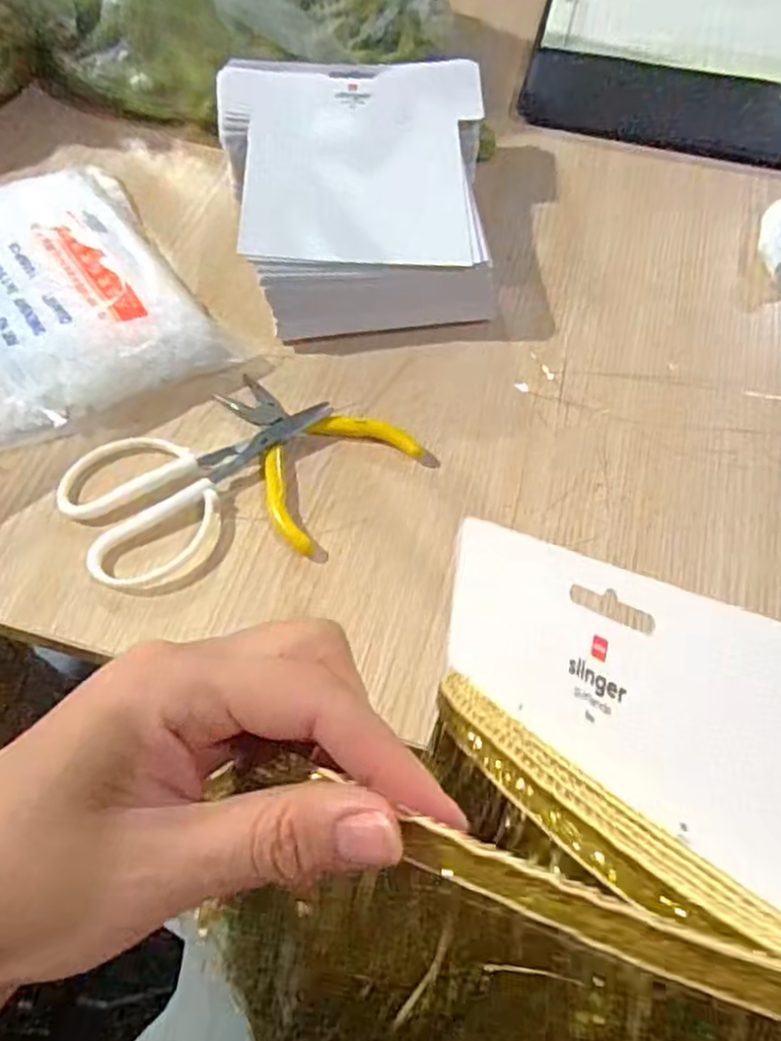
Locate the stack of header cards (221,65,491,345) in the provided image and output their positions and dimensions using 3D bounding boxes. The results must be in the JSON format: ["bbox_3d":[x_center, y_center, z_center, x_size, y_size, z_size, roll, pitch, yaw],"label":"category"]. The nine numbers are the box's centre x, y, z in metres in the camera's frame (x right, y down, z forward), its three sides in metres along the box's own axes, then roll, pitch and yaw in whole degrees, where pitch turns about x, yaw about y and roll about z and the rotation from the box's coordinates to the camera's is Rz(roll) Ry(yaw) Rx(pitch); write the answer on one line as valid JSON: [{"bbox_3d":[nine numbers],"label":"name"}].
[{"bbox_3d":[-0.017,-0.203,0.458,0.157,0.053,0.190,-7,63,-5],"label":"stack of header cards"}]

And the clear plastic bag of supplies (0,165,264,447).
[{"bbox_3d":[-0.222,-0.118,0.417,0.204,0.034,0.193,-33,68,-17],"label":"clear plastic bag of supplies"}]

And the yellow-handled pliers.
[{"bbox_3d":[-0.050,-0.043,0.394,0.107,0.009,0.086,42,69,18],"label":"yellow-handled pliers"}]

